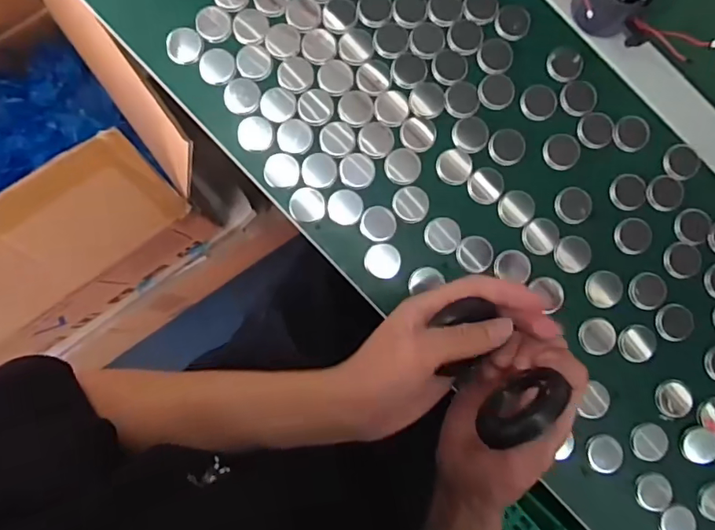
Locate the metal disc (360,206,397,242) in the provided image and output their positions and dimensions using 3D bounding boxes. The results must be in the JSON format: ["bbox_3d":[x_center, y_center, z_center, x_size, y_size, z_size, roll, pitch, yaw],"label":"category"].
[{"bbox_3d":[0.018,-0.035,0.418,0.029,0.004,0.029,0,86,-2],"label":"metal disc"}]

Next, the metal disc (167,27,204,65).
[{"bbox_3d":[-0.148,-0.187,0.422,0.031,0.006,0.029,0,86,-2],"label":"metal disc"}]

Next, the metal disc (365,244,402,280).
[{"bbox_3d":[0.022,-0.003,0.418,0.030,0.004,0.028,0,86,-2],"label":"metal disc"}]

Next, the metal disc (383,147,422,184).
[{"bbox_3d":[0.039,-0.084,0.421,0.028,0.004,0.030,0,86,-2],"label":"metal disc"}]

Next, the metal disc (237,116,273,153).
[{"bbox_3d":[-0.087,-0.112,0.419,0.029,0.004,0.029,0,86,-2],"label":"metal disc"}]

